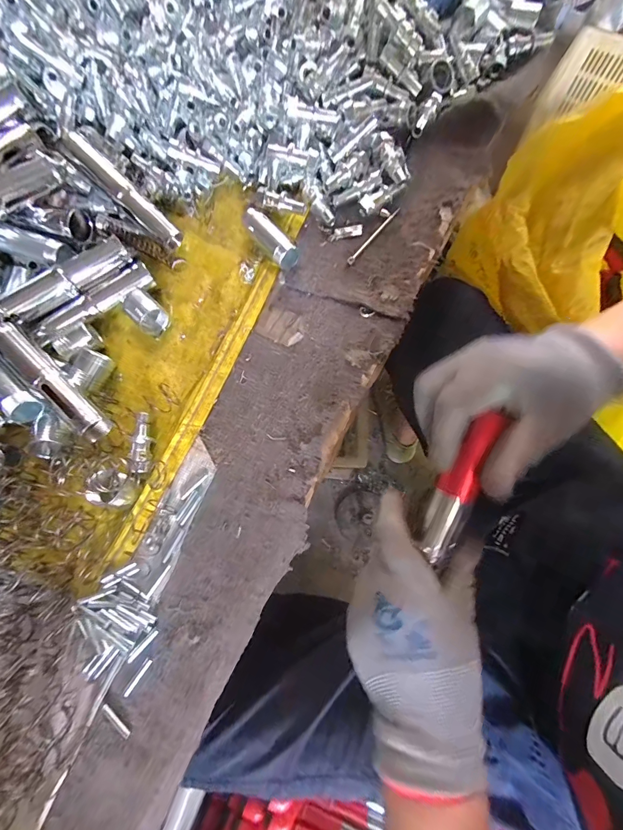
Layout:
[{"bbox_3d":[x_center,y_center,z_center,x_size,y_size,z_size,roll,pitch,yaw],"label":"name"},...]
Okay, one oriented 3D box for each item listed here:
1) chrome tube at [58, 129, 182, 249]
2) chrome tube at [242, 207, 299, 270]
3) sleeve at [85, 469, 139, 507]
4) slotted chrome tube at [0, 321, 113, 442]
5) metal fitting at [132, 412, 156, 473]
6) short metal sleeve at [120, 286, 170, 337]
[{"bbox_3d":[-0.187,-0.220,0.351,0.130,0.015,0.020,41,77,-12],"label":"chrome tube"},{"bbox_3d":[-0.043,-0.179,0.357,0.024,0.024,0.078,-41,76,-8],"label":"chrome tube"},{"bbox_3d":[-0.159,0.059,0.286,0.026,0.027,0.027,-1,74,3],"label":"sleeve"},{"bbox_3d":[-0.217,-0.028,0.297,0.125,0.026,0.024,40,80,13],"label":"slotted chrome tube"},{"bbox_3d":[-0.144,0.024,0.307,0.014,0.015,0.051,-8,74,1],"label":"metal fitting"},{"bbox_3d":[-0.160,-0.099,0.342,0.039,0.024,0.028,42,80,13],"label":"short metal sleeve"}]

